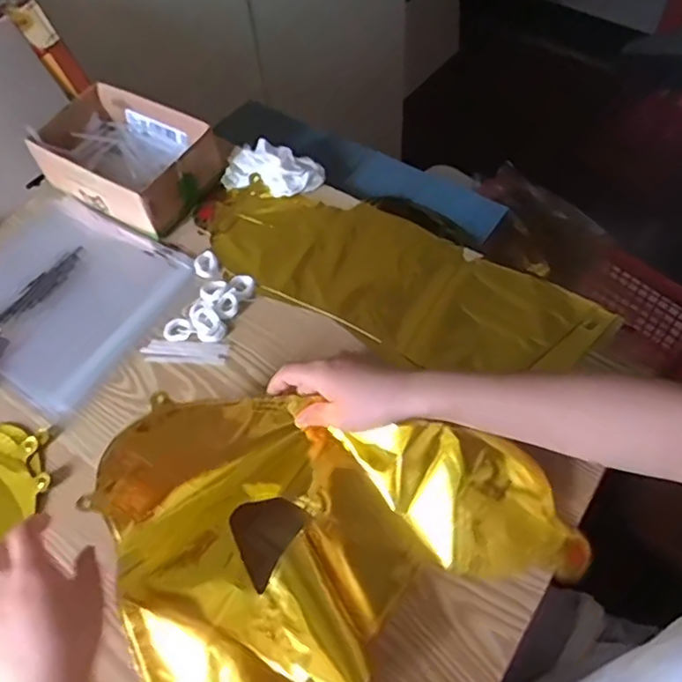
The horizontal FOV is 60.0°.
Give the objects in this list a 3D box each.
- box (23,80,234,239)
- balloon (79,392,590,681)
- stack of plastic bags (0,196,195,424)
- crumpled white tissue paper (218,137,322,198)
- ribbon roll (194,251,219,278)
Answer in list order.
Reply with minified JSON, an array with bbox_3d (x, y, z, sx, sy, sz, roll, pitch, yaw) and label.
[{"bbox_3d":[-0.246,-0.210,0.680,0.194,0.066,0.134,30,65,21],"label":"box"},{"bbox_3d":[-0.025,0.162,0.450,0.334,0.055,0.325,-40,65,-20],"label":"balloon"},{"bbox_3d":[-0.302,-0.052,0.631,0.232,0.015,0.210,26,63,19],"label":"stack of plastic bags"},{"bbox_3d":[-0.081,-0.199,0.680,0.113,0.034,0.061,12,60,12],"label":"crumpled white tissue paper"},{"bbox_3d":[-0.143,-0.080,0.627,0.025,0.008,0.030,-21,59,-9],"label":"ribbon roll"}]

